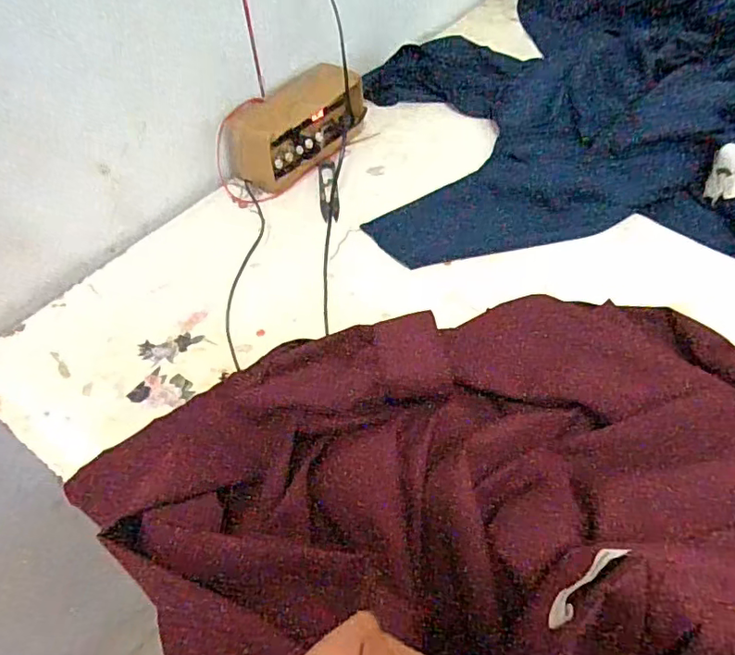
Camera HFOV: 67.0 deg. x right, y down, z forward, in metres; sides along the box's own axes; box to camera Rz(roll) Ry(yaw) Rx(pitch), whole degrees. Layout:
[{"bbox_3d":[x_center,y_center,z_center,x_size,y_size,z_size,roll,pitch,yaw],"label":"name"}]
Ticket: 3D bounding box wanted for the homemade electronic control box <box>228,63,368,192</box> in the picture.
[{"bbox_3d":[-0.086,-0.258,0.703,0.082,0.079,0.193,31,60,26],"label":"homemade electronic control box"}]

